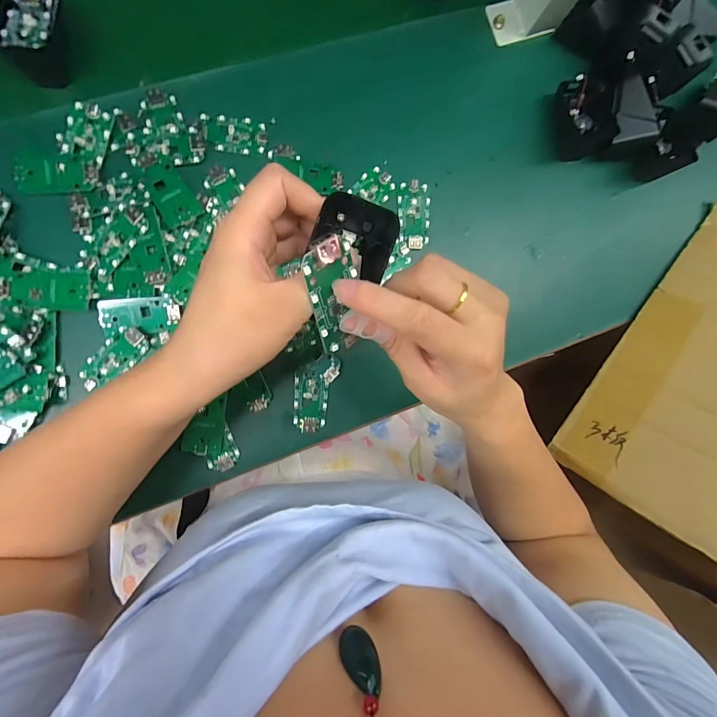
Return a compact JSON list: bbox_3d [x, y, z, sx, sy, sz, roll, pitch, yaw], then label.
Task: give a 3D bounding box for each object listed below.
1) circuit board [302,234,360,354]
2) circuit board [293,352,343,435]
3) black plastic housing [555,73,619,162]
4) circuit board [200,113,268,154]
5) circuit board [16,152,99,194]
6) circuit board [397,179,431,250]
[{"bbox_3d":[-0.010,-0.032,0.189,0.031,0.006,0.063,-36,136,-26],"label":"circuit board"},{"bbox_3d":[-0.039,0.032,0.337,0.038,0.006,0.071,5,90,-9],"label":"circuit board"},{"bbox_3d":[0.223,-0.240,0.362,0.048,0.032,0.073,-11,93,-9],"label":"black plastic housing"},{"bbox_3d":[-0.109,-0.199,0.326,0.054,0.004,0.030,1,91,-9],"label":"circuit board"},{"bbox_3d":[-0.248,-0.152,0.304,0.060,0.008,0.029,-1,91,-9],"label":"circuit board"},{"bbox_3d":[0.053,-0.136,0.350,0.030,0.004,0.063,2,91,-9],"label":"circuit board"}]

